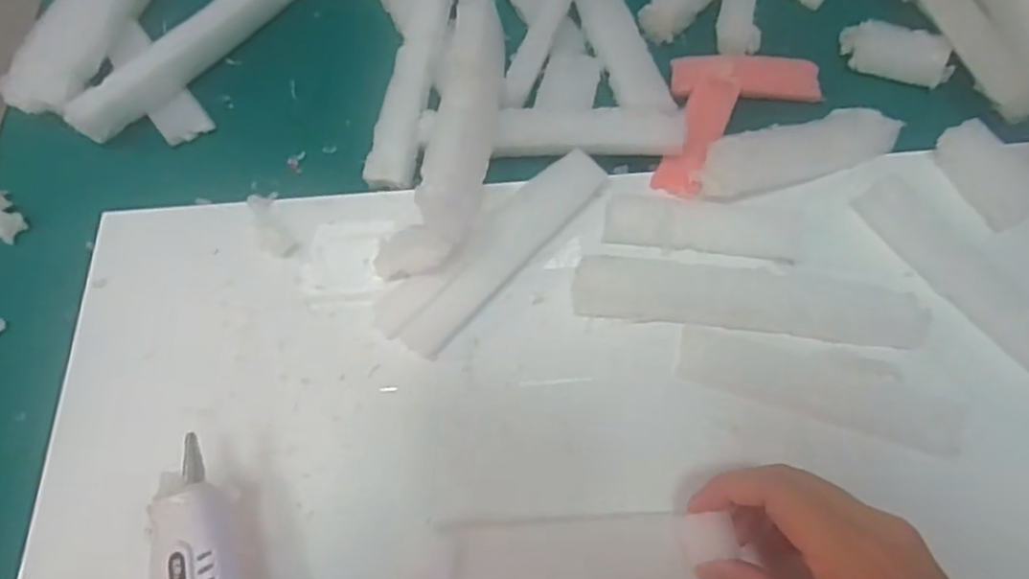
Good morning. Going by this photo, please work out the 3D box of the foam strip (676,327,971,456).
[{"bbox_3d":[0.159,0.049,0.361,0.142,0.008,0.038,15,66,10],"label":"foam strip"}]

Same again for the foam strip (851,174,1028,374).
[{"bbox_3d":[0.244,-0.011,0.372,0.028,0.013,0.129,-30,66,-12],"label":"foam strip"}]

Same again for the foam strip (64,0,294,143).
[{"bbox_3d":[-0.201,-0.186,0.469,0.017,0.028,0.233,34,70,17],"label":"foam strip"}]

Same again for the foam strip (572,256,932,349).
[{"bbox_3d":[0.125,0.005,0.375,0.182,0.010,0.036,5,64,5],"label":"foam strip"}]

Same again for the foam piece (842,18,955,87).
[{"bbox_3d":[0.251,-0.156,0.451,0.070,0.017,0.031,19,66,11],"label":"foam piece"}]

